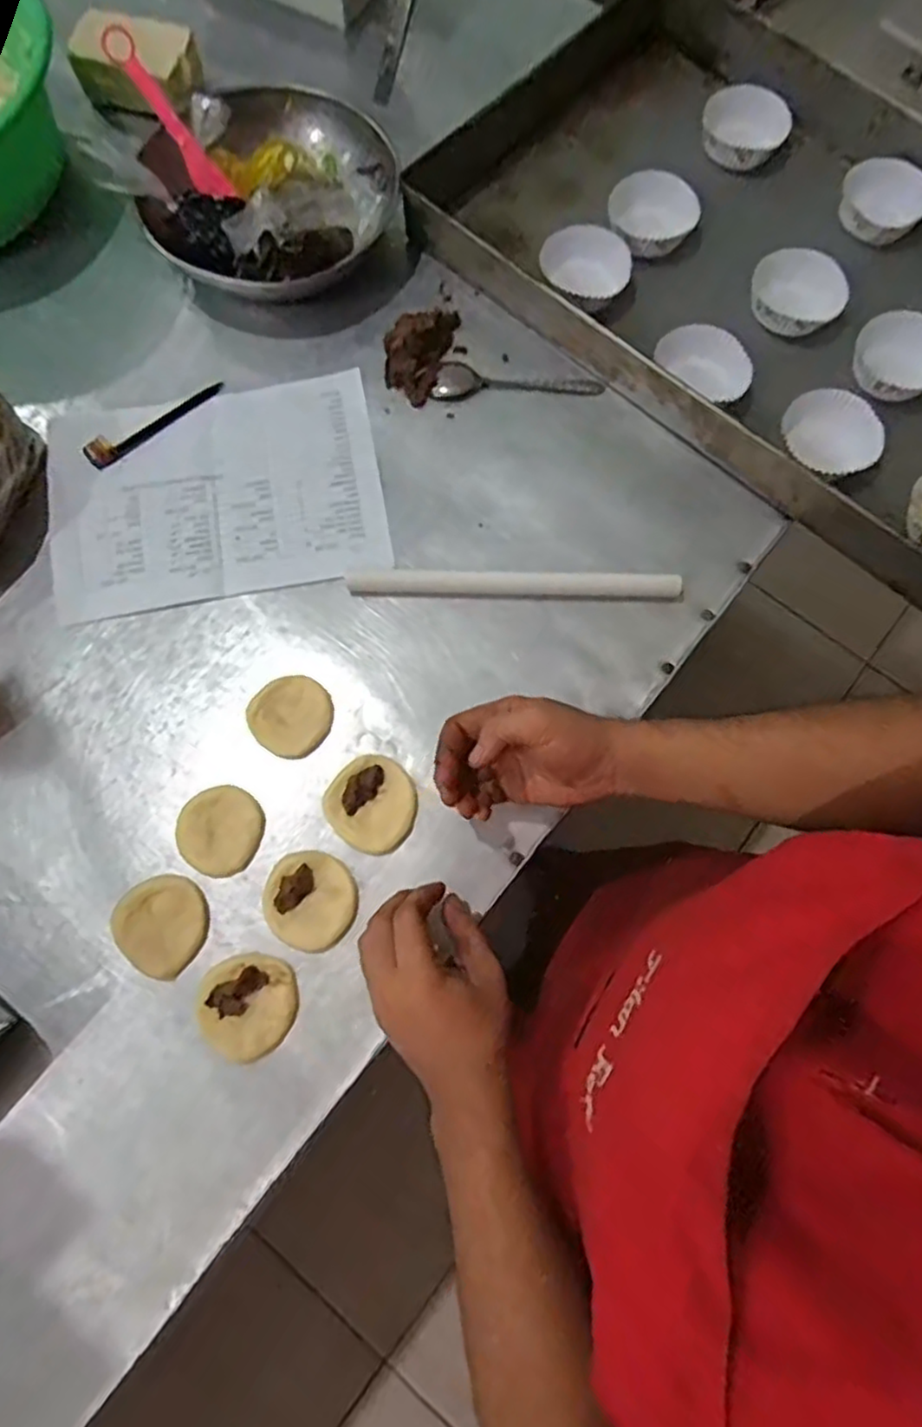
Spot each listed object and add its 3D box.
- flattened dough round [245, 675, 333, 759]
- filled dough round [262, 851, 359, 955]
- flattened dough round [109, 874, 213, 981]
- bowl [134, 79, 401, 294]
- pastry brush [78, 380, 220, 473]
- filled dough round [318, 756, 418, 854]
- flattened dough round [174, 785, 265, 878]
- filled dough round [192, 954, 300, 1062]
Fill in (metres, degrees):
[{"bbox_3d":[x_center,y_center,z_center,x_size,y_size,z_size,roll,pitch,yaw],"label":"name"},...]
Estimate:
[{"bbox_3d":[-0.141,0.001,0.574,0.069,0.013,0.066,0,74,0],"label":"flattened dough round"},{"bbox_3d":[-0.117,0.143,0.534,0.073,0.010,0.068,0,74,0],"label":"filled dough round"},{"bbox_3d":[-0.228,0.159,0.525,0.068,0.014,0.068,0,74,0],"label":"flattened dough round"},{"bbox_3d":[-0.177,-0.497,0.674,0.222,0.075,0.245,18,75,5],"label":"bowl"},{"bbox_3d":[-0.285,-0.274,0.642,0.139,0.015,0.026,-43,79,-11],"label":"pastry brush"},{"bbox_3d":[-0.070,0.071,0.553,0.071,0.014,0.070,0,74,0],"label":"filled dough round"},{"bbox_3d":[-0.190,0.091,0.545,0.064,0.008,0.066,0,74,0],"label":"flattened dough round"},{"bbox_3d":[-0.160,0.217,0.515,0.072,0.009,0.070,0,74,0],"label":"filled dough round"}]

